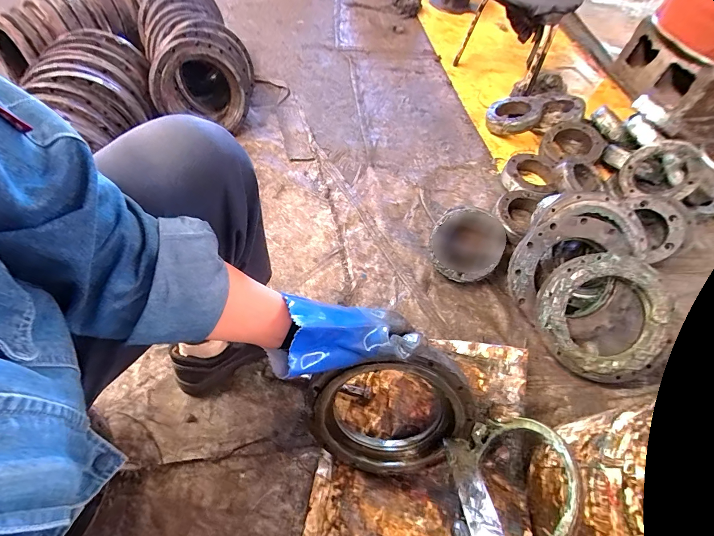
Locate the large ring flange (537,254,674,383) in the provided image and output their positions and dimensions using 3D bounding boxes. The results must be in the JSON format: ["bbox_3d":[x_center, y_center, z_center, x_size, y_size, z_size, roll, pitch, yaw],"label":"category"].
[{"bbox_3d":[0.481,0.097,0.652,0.225,0.021,0.239,0,91,11],"label":"large ring flange"}]

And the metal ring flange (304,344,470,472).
[{"bbox_3d":[0.045,0.214,0.498,0.236,0.258,0.027,9,26,0],"label":"metal ring flange"}]

